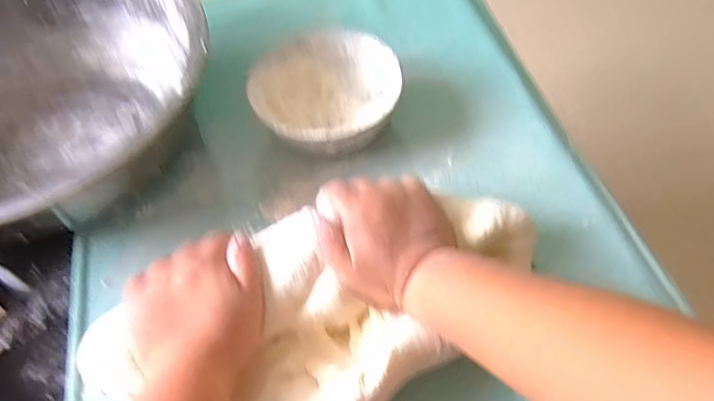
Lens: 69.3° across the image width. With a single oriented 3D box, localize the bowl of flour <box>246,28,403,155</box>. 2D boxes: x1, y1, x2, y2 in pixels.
[{"bbox_3d":[-0.030,-0.105,0.518,0.139,0.058,0.141,-2,56,2],"label":"bowl of flour"}]

